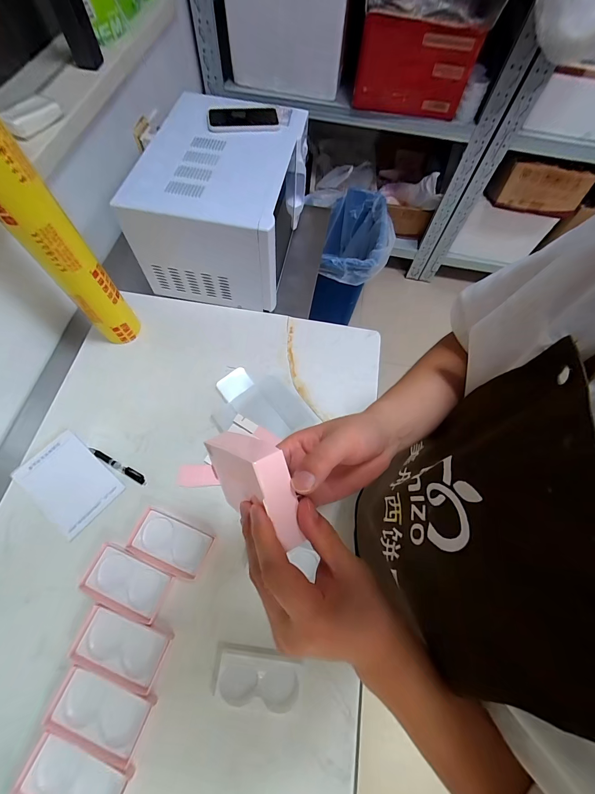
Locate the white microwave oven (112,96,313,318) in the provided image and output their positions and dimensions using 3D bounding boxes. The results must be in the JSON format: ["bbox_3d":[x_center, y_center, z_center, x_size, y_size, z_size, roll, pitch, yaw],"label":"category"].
[{"bbox_3d":[-0.172,-0.483,0.794,0.332,0.256,0.425,11,66,2],"label":"white microwave oven"}]

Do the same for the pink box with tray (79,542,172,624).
[{"bbox_3d":[-0.302,0.328,0.560,0.141,0.023,0.082,21,66,6],"label":"pink box with tray"}]

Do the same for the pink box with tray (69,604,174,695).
[{"bbox_3d":[-0.291,0.413,0.523,0.144,0.019,0.081,18,66,5],"label":"pink box with tray"}]

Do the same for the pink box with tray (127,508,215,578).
[{"bbox_3d":[-0.236,0.271,0.588,0.138,0.021,0.079,22,66,7],"label":"pink box with tray"}]

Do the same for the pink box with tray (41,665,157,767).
[{"bbox_3d":[-0.306,0.487,0.488,0.148,0.015,0.082,18,66,5],"label":"pink box with tray"}]

